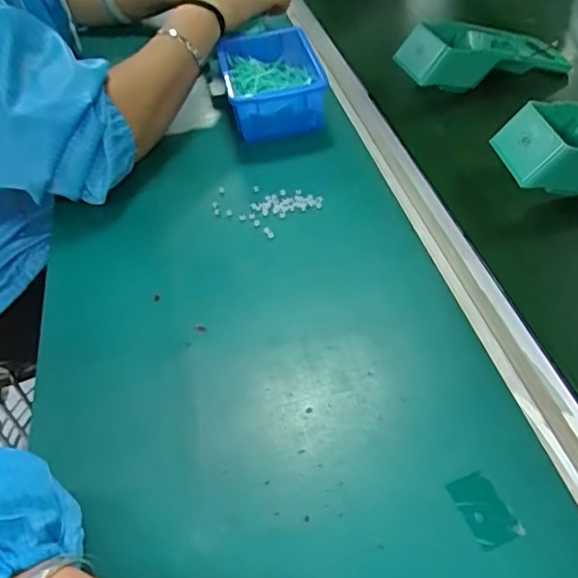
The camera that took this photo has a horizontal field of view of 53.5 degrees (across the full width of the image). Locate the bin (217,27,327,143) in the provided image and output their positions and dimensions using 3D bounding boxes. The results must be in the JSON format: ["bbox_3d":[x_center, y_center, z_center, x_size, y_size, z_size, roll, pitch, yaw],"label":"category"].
[{"bbox_3d":[-0.019,-0.219,0.615,0.103,0.054,0.154,-7,45,-1],"label":"bin"}]

